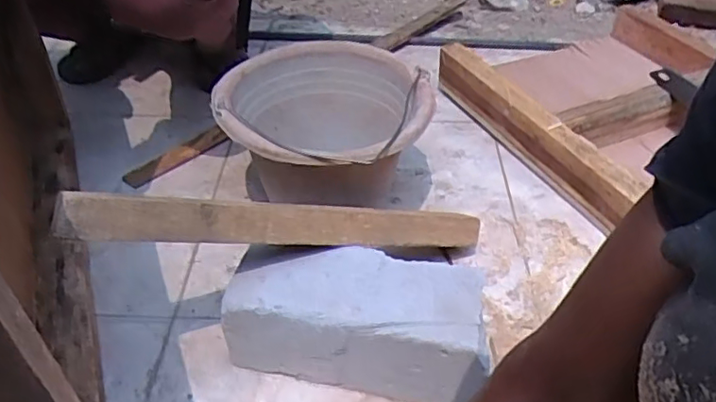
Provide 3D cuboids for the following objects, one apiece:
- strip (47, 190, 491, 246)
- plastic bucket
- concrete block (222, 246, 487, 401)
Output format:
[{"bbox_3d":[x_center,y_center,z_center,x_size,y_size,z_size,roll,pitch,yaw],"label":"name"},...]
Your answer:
[{"bbox_3d":[-0.043,0.023,0.570,0.436,0.036,0.016,4,4,-36],"label":"strip"},{"bbox_3d":[-0.038,-0.071,0.730,0.236,0.157,0.235,1,41,0],"label":"plastic bucket"},{"bbox_3d":[0.000,0.117,0.586,0.234,0.104,0.104,9,42,9],"label":"concrete block"}]

